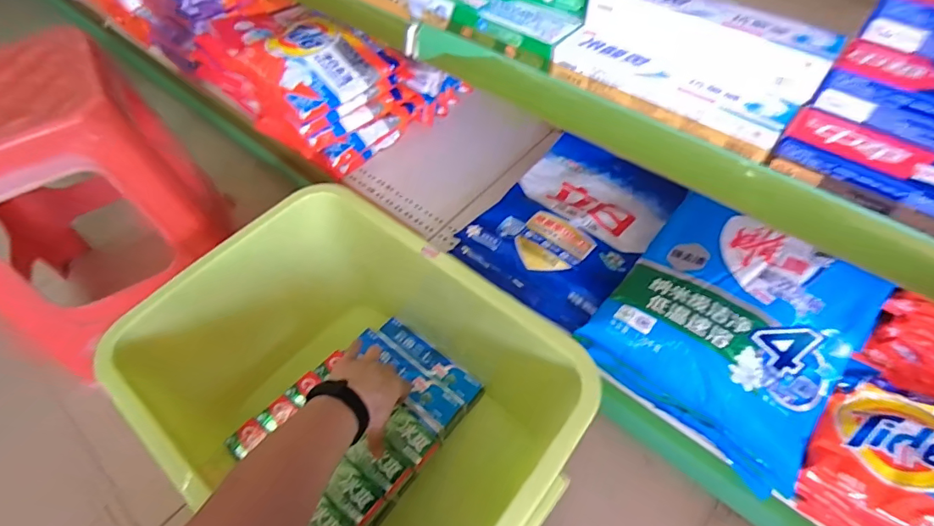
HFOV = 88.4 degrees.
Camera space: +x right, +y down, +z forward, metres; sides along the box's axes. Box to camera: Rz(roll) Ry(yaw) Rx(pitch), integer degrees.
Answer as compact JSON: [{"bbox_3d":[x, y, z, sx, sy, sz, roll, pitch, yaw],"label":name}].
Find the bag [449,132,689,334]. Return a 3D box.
[{"bbox_3d":[0.173,-0.070,0.755,0.238,0.059,0.316,34,62,24],"label":"bag"}]

